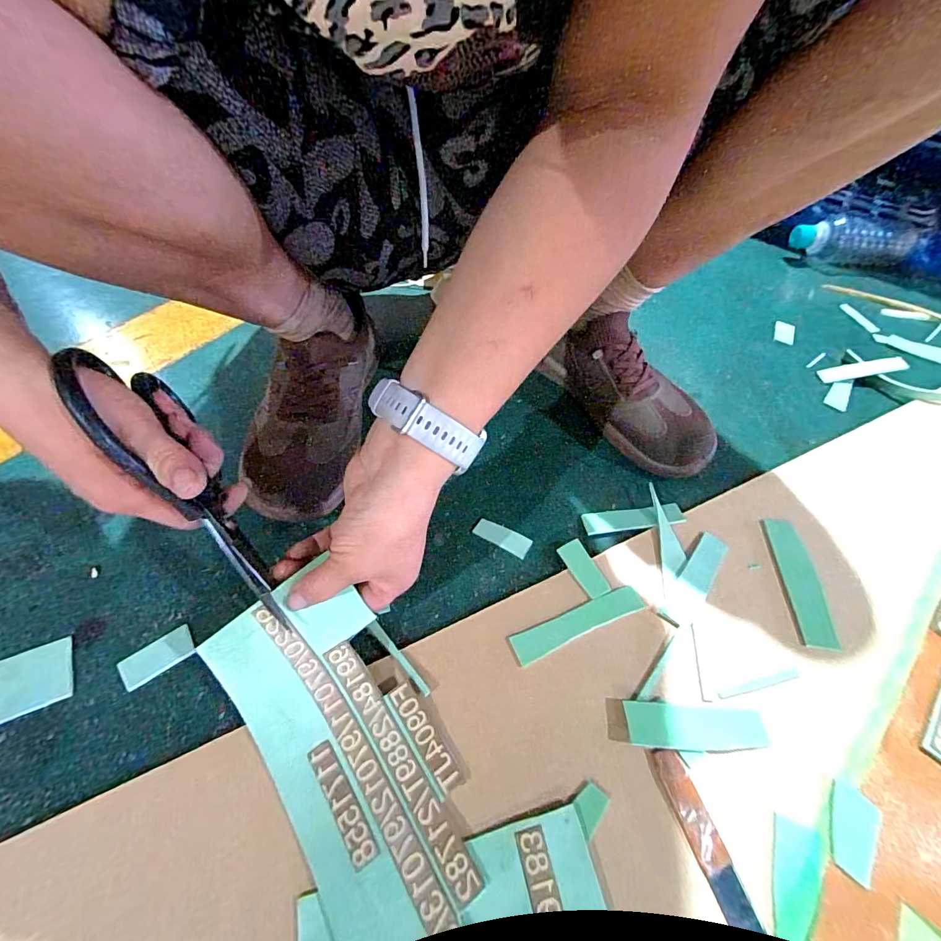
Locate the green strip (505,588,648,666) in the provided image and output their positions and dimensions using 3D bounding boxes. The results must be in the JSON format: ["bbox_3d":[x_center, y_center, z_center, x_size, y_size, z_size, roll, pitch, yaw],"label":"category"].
[{"bbox_3d":[0.080,0.114,0.326,0.105,0.005,0.021,-19,56,-16],"label":"green strip"}]

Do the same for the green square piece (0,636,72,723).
[{"bbox_3d":[-0.298,0.141,0.293,0.047,0.004,0.044,-21,56,-18],"label":"green square piece"}]

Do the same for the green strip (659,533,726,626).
[{"bbox_3d":[0.181,0.086,0.349,0.024,0.006,0.087,34,58,21],"label":"green strip"}]

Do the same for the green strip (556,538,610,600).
[{"bbox_3d":[0.091,0.080,0.351,0.020,0.007,0.048,-20,56,-17],"label":"green strip"}]

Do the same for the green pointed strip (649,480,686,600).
[{"bbox_3d":[0.169,0.057,0.368,0.019,0.007,0.099,7,53,3],"label":"green pointed strip"}]

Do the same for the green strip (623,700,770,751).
[{"bbox_3d":[0.149,0.170,0.286,0.093,0.004,0.027,7,48,-3],"label":"green strip"}]

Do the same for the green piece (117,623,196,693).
[{"bbox_3d":[-0.220,0.130,0.303,0.044,0.004,0.023,-32,60,-24],"label":"green piece"}]

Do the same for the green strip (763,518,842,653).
[{"bbox_3d":[0.268,0.088,0.353,0.026,0.007,0.107,6,53,2],"label":"green strip"}]

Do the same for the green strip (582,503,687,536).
[{"bbox_3d":[0.144,0.043,0.384,0.086,0.004,0.022,-8,51,-1],"label":"green strip"}]

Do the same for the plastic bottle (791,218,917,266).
[{"bbox_3d":[0.591,-0.350,0.666,0.189,0.064,0.061,-7,53,-8],"label":"plastic bottle"}]

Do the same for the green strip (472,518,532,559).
[{"bbox_3d":[0.027,0.057,0.373,0.048,0.004,0.019,26,65,17],"label":"green strip"}]

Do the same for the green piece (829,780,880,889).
[{"bbox_3d":[0.226,0.212,0.256,0.023,0.004,0.045,34,58,21],"label":"green piece"}]

